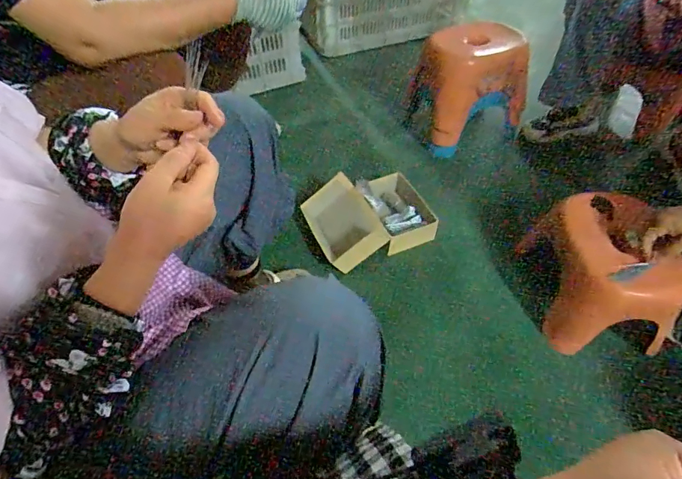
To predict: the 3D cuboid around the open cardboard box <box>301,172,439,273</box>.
[{"bbox_3d":[0.077,-0.060,1.031,0.294,0.079,0.222,-22,53,-16],"label":"open cardboard box"}]

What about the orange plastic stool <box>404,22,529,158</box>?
[{"bbox_3d":[0.357,-0.452,1.222,0.297,0.266,0.248,-22,53,-16],"label":"orange plastic stool"}]

